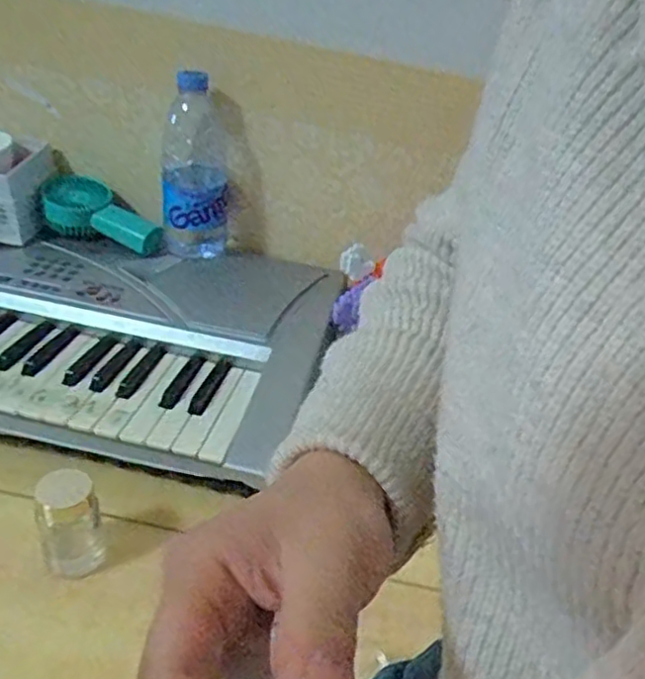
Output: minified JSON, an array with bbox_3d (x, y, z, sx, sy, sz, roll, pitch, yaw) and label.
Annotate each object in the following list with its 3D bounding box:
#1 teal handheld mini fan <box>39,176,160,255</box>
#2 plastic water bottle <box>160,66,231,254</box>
[{"bbox_3d":[-0.255,-0.144,0.802,0.150,0.043,0.074,28,36,3],"label":"teal handheld mini fan"},{"bbox_3d":[-0.140,-0.183,0.751,0.073,0.197,0.059,-1,35,-12],"label":"plastic water bottle"}]

